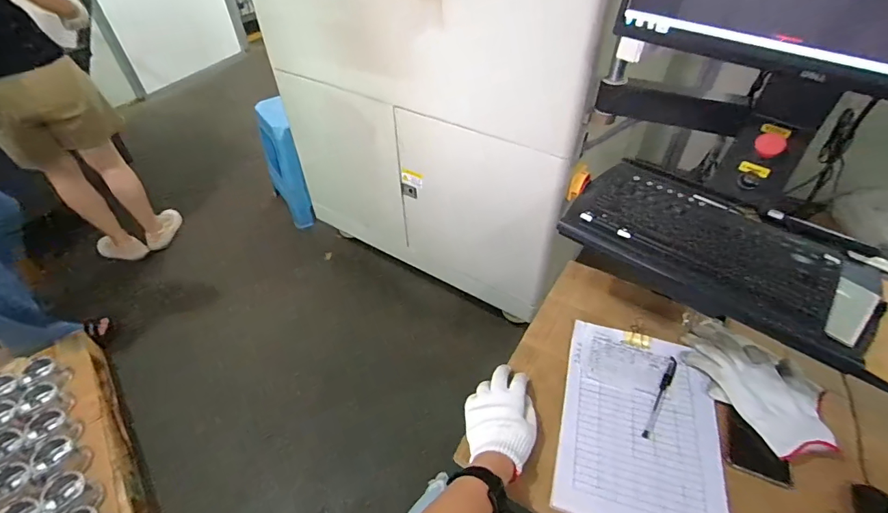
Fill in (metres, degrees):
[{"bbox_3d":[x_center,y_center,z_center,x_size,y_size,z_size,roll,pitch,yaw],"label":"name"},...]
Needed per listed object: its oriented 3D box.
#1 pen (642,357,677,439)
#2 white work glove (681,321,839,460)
[{"bbox_3d":[0.328,0.211,0.642,0.014,0.010,0.145,27,53,25],"label":"pen"},{"bbox_3d":[0.458,0.187,0.635,0.116,0.033,0.212,-22,50,-18],"label":"white work glove"}]

